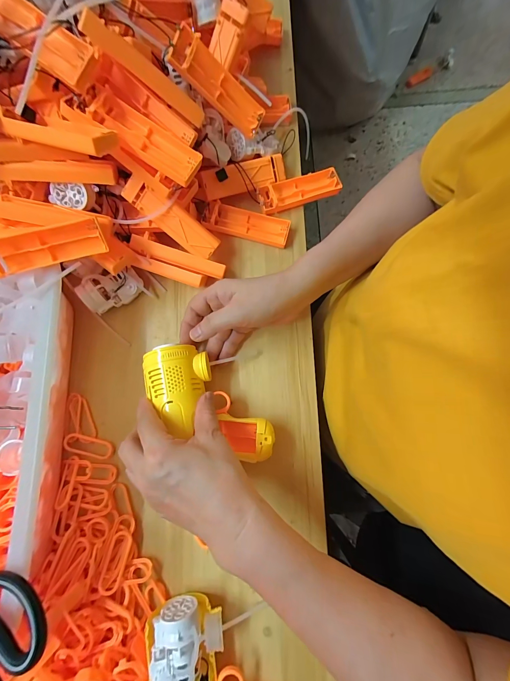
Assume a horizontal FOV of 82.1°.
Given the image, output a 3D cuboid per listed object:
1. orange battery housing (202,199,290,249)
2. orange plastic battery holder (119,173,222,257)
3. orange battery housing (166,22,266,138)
[{"bbox_3d":[-0.010,-0.149,0.371,0.106,0.023,0.034,13,79,4],"label":"orange battery housing"},{"bbox_3d":[-0.090,-0.130,0.318,0.107,0.011,0.033,35,112,-19],"label":"orange plastic battery holder"},{"bbox_3d":[-0.035,-0.268,0.309,0.110,0.024,0.031,20,76,-40],"label":"orange battery housing"}]

